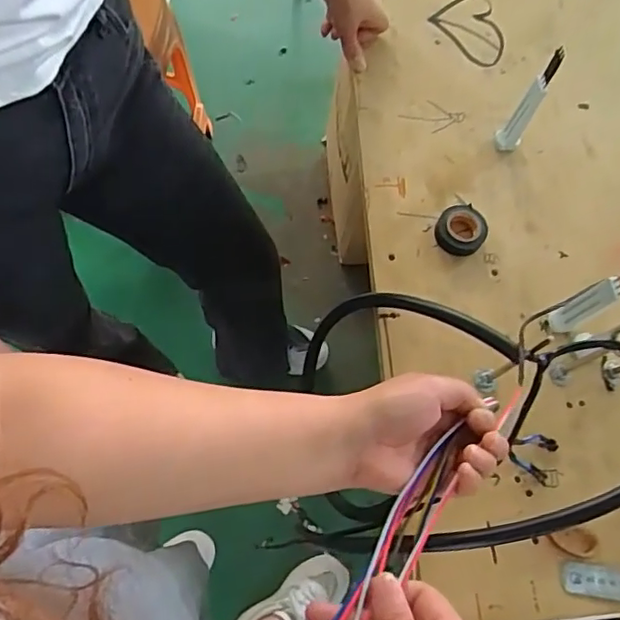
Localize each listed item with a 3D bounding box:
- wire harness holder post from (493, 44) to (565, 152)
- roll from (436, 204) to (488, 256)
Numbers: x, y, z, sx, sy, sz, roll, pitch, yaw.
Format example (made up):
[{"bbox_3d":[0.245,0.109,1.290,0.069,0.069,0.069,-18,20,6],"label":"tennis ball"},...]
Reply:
[{"bbox_3d":[0.235,-0.225,0.615,0.025,0.141,0.034,29,70,6],"label":"wire harness holder post"},{"bbox_3d":[0.165,-0.085,0.624,0.055,0.021,0.051,2,70,-5],"label":"roll"}]

